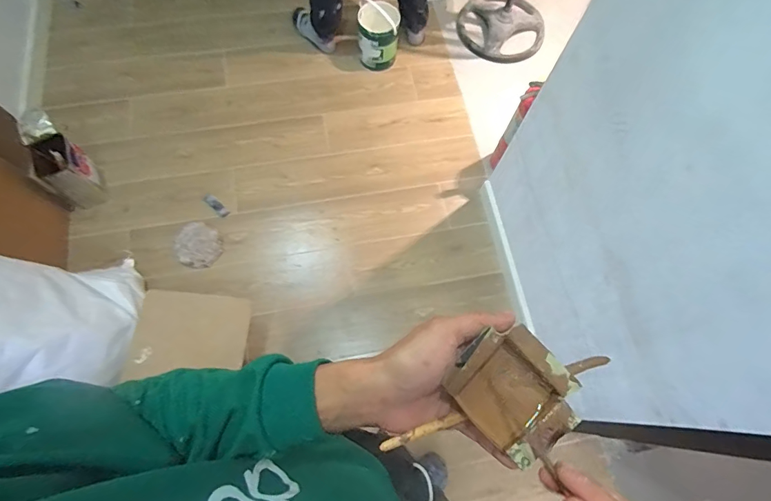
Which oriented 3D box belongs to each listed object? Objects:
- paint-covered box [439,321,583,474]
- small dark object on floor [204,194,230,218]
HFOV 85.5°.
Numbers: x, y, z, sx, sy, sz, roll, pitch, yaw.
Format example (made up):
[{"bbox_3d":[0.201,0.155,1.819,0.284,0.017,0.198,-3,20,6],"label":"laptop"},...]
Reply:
[{"bbox_3d":[0.097,0.105,0.316,0.074,0.035,0.086,-40,75,-15],"label":"paint-covered box"},{"bbox_3d":[-0.665,-0.178,1.642,0.131,0.022,0.038,40,73,13],"label":"small dark object on floor"}]

